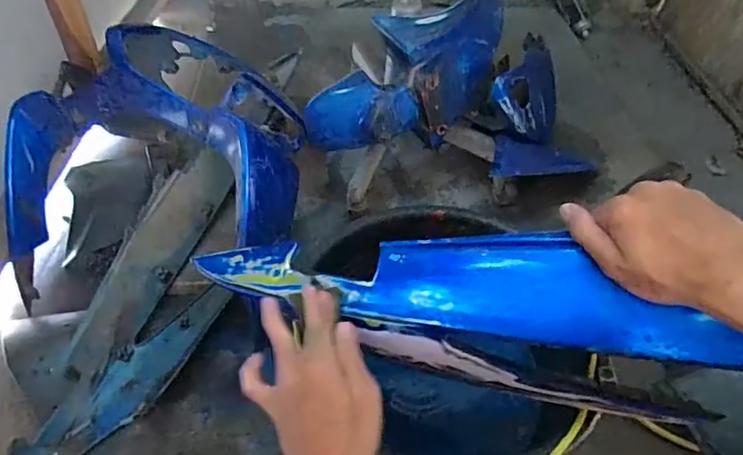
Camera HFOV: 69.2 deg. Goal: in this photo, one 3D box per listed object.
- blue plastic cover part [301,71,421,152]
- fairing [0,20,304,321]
[{"bbox_3d":[-0.016,-0.188,0.890,0.185,0.099,0.070,3,47,1],"label":"blue plastic cover part"},{"bbox_3d":[-0.330,-0.093,0.811,0.428,0.331,0.266,2,47,1],"label":"fairing"}]

